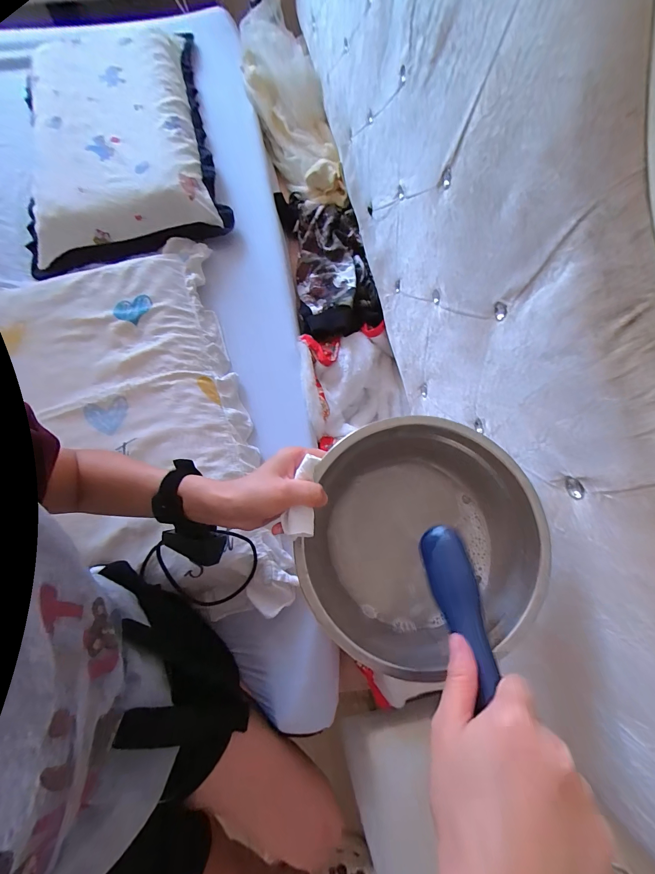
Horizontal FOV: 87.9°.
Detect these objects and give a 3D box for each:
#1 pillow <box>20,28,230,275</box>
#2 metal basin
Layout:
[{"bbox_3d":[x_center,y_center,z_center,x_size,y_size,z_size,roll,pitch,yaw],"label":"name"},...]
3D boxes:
[{"bbox_3d":[-0.481,-0.681,0.752,0.421,0.091,0.682,-16,73,-6],"label":"pillow"},{"bbox_3d":[0.078,0.100,0.335,0.206,0.082,0.214,0,72,-1],"label":"metal basin"}]

